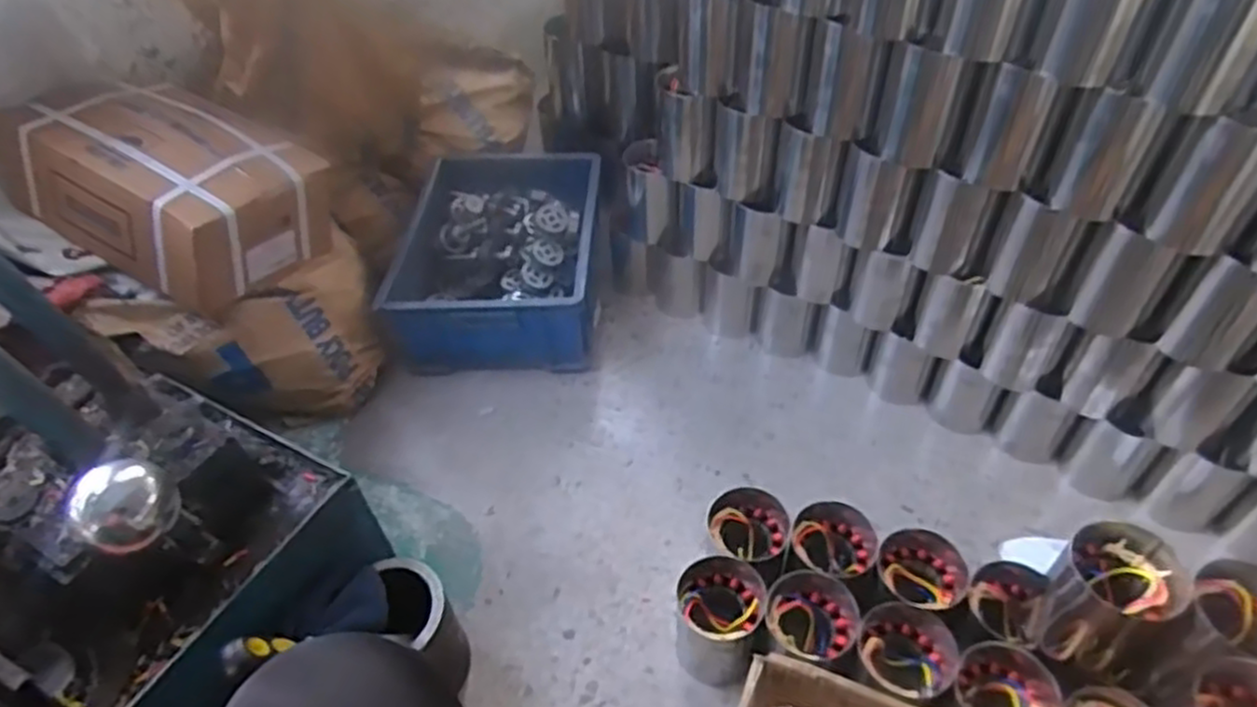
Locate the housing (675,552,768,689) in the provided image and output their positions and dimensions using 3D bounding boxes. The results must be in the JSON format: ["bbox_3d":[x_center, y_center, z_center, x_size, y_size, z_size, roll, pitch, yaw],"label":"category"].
[{"bbox_3d":[0.102,0.299,0.832,0.096,0.104,0.103,15,49,17],"label":"housing"}]

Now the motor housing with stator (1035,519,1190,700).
[{"bbox_3d":[0.444,0.241,0.698,0.106,0.148,0.096,19,51,20],"label":"motor housing with stator"}]

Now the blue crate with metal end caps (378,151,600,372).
[{"bbox_3d":[-0.200,-0.154,1.234,0.309,0.171,0.396,0,47,4],"label":"blue crate with metal end caps"}]

